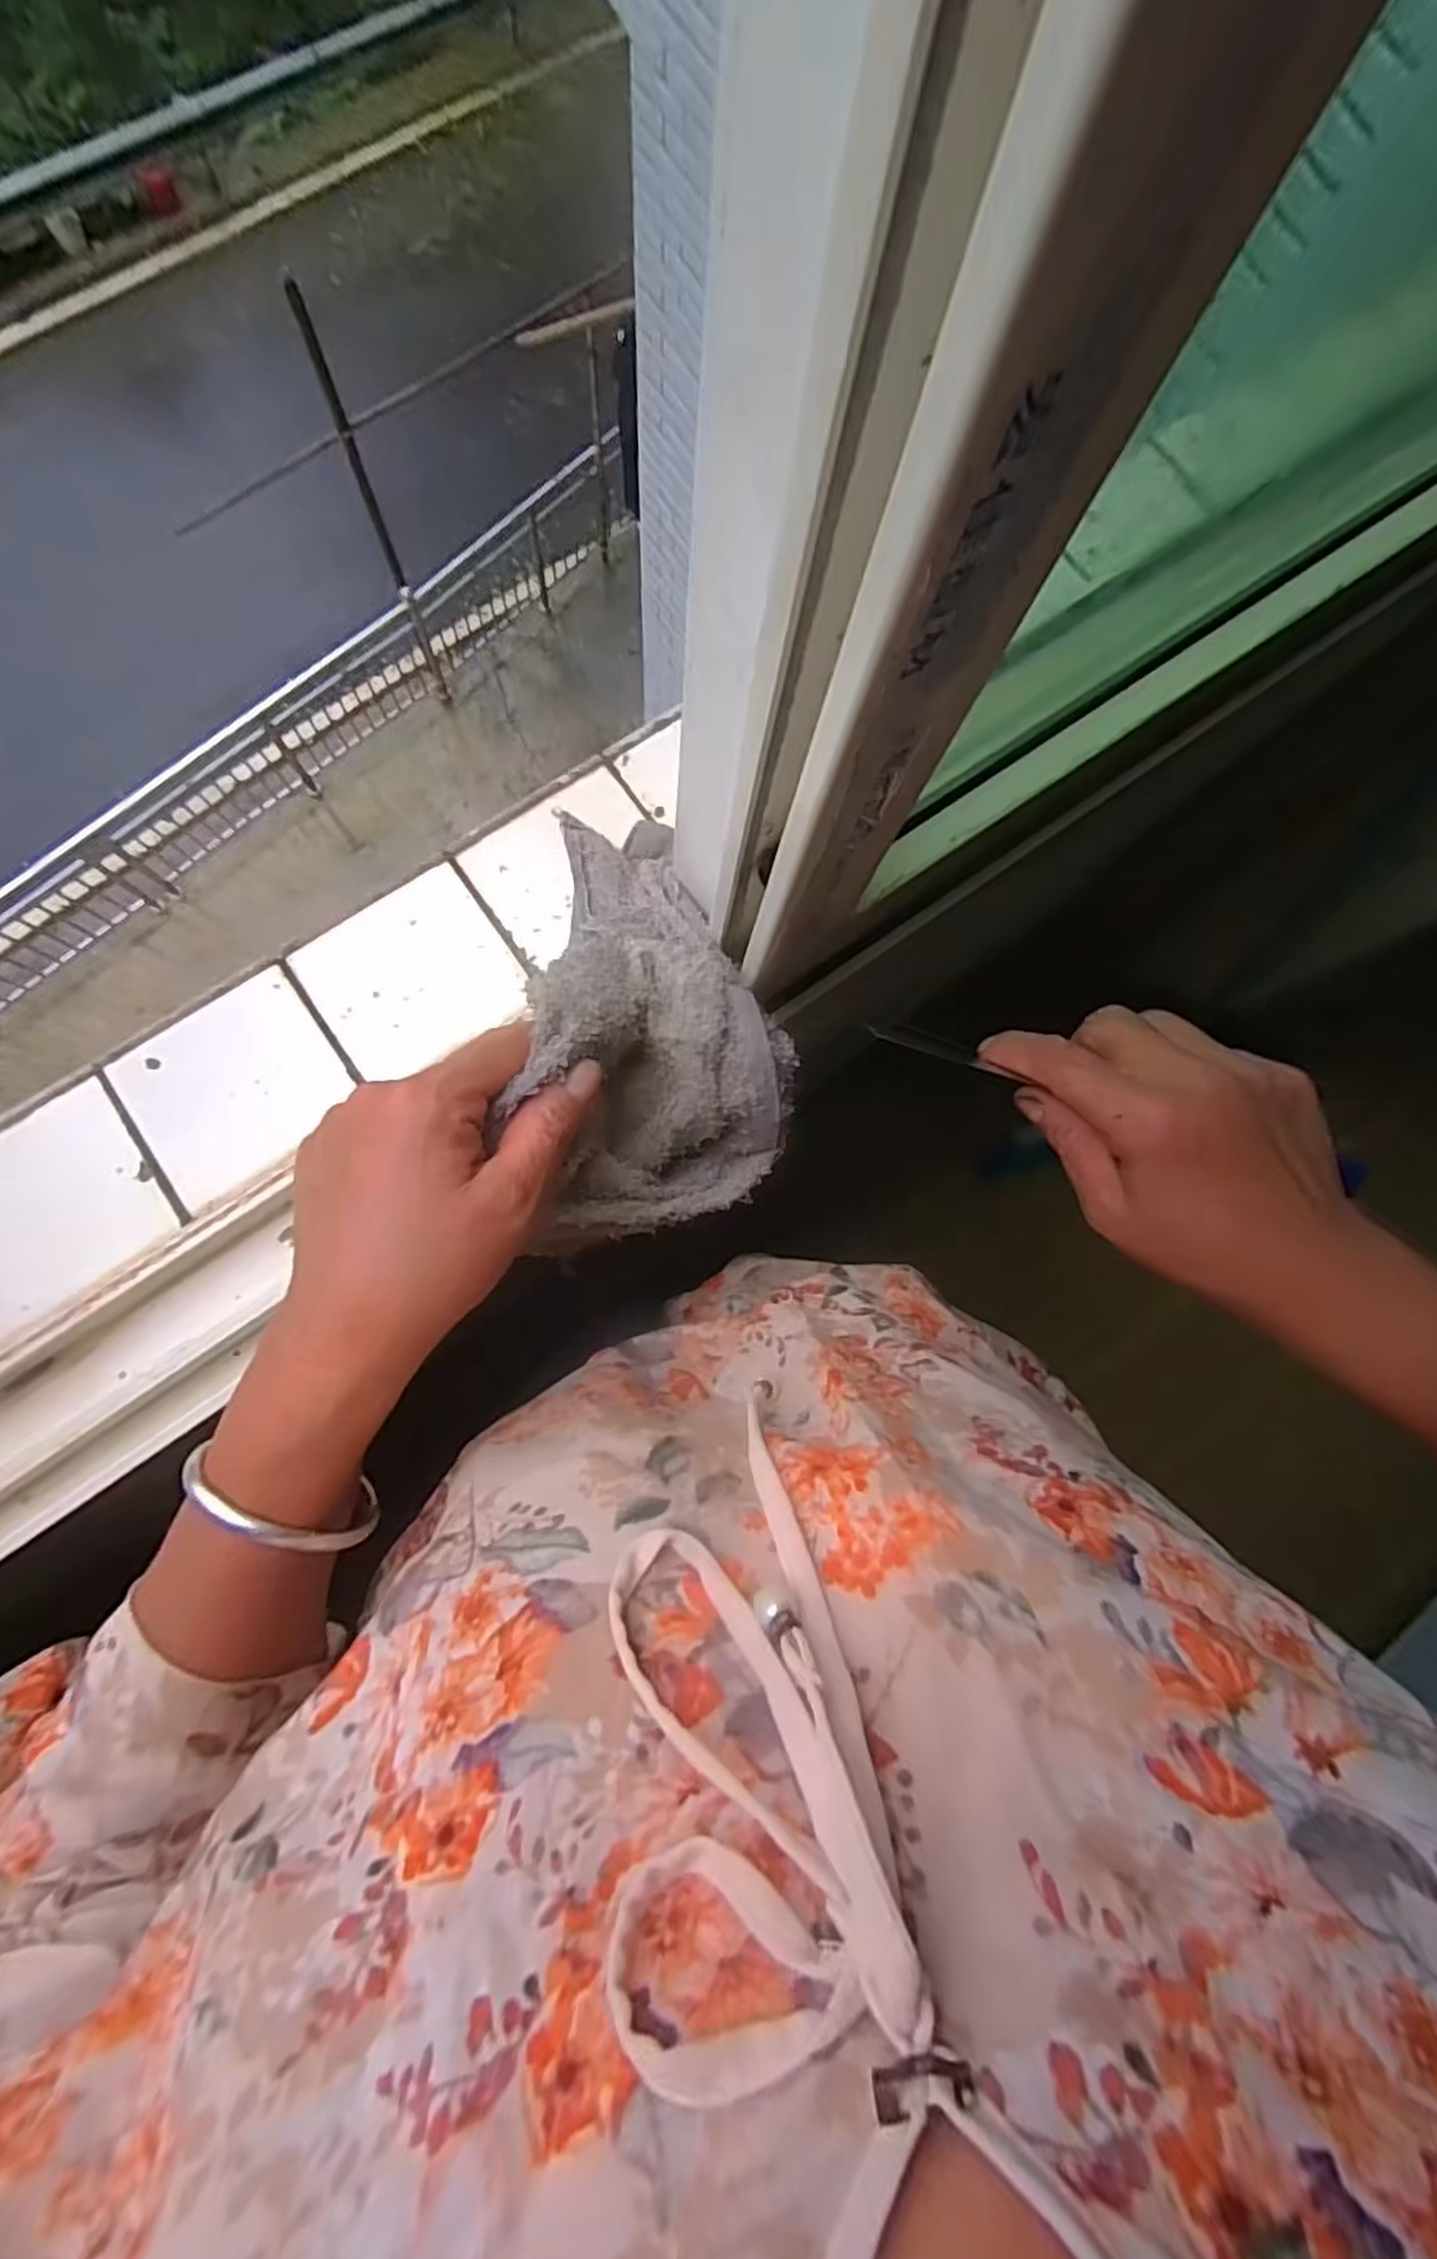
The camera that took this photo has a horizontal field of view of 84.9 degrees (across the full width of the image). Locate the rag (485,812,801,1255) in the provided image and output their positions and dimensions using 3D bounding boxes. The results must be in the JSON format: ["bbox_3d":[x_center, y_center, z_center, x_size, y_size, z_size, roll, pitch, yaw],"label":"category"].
[{"bbox_3d":[-0.022,-0.054,0.341,0.108,0.110,0.207,5,81,-4],"label":"rag"}]

